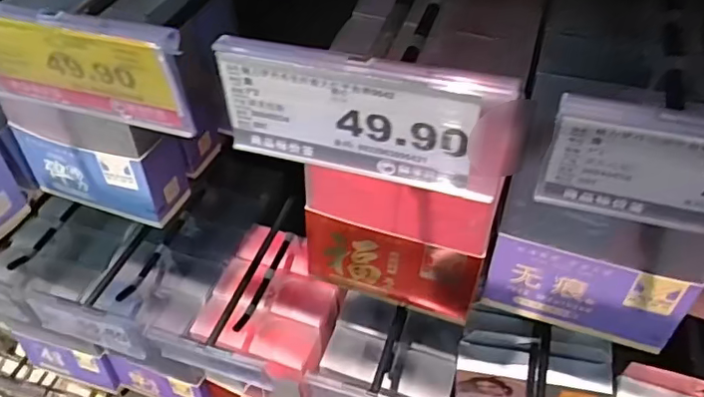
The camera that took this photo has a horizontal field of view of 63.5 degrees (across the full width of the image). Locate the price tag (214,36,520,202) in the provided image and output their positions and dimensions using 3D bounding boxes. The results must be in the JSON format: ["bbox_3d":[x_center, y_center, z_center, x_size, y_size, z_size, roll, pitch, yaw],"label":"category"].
[{"bbox_3d":[0.003,-0.028,0.198,0.102,0.045,0.010,13,51,13],"label":"price tag"}]

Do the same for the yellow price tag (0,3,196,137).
[{"bbox_3d":[-0.111,-0.053,0.228,0.101,0.047,0.008,14,51,14],"label":"yellow price tag"}]

